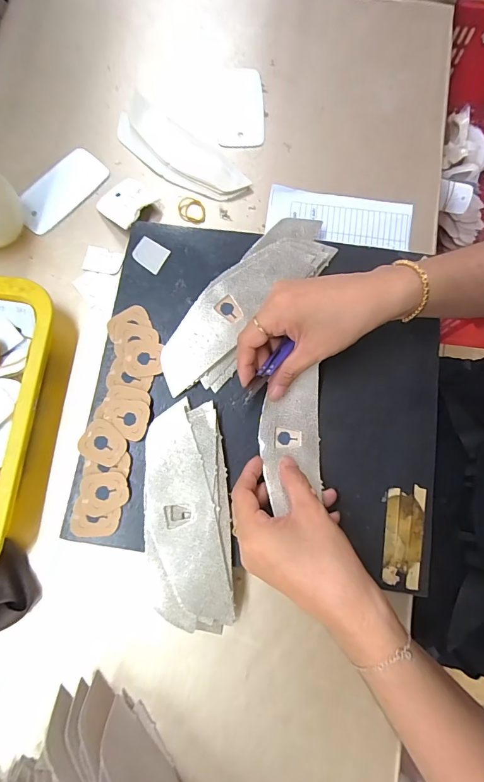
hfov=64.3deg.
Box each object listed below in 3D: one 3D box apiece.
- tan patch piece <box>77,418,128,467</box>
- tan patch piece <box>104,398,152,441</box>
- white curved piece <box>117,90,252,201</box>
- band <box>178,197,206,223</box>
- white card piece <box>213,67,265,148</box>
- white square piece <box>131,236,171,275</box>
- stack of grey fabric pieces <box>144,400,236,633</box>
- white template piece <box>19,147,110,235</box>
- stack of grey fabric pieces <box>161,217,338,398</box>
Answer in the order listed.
[{"bbox_3d":[-0.118,0.044,0.327,0.037,0.004,0.032,29,79,5],"label":"tan patch piece"},{"bbox_3d":[-0.100,0.023,0.332,0.038,0.004,0.033,13,78,1],"label":"tan patch piece"},{"bbox_3d":[-0.068,-0.256,0.413,0.160,0.010,0.059,35,80,6],"label":"white curved piece"},{"bbox_3d":[-0.052,-0.191,0.405,0.030,0.004,0.026,14,78,2],"label":"band"},{"bbox_3d":[-0.003,-0.319,0.431,0.053,0.005,0.101,-4,80,0],"label":"white card piece"},{"bbox_3d":[-0.088,-0.130,0.367,0.031,0.004,0.027,31,79,5],"label":"white square piece"},{"bbox_3d":[-0.044,0.098,0.313,0.066,0.013,0.173,-3,78,-2],"label":"stack of grey fabric pieces"},{"bbox_3d":[-0.191,-0.213,0.406,0.051,0.005,0.101,42,80,7],"label":"white template piece"},{"bbox_3d":[0.006,-0.084,0.350,0.062,0.022,0.209,39,80,7],"label":"stack of grey fabric pieces"}]

